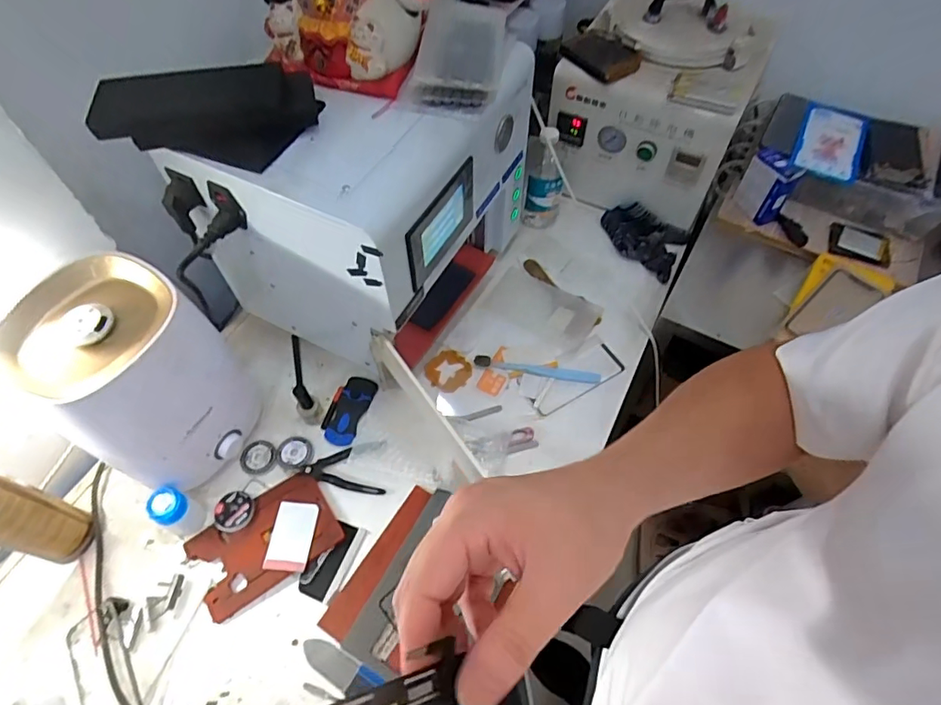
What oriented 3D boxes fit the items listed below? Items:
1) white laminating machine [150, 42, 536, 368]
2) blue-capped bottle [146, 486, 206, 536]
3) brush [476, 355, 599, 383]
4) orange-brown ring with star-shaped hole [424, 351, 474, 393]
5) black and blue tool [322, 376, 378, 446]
[{"bbox_3d":[-0.131,-0.198,0.733,0.287,0.328,0.330,26,61,16],"label":"white laminating machine"},{"bbox_3d":[-0.355,0.195,0.643,0.036,0.076,0.038,0,57,0],"label":"blue-capped bottle"},{"bbox_3d":[0.097,0.025,0.777,0.183,0.008,0.019,9,57,5],"label":"brush"},{"bbox_3d":[-0.033,0.028,0.789,0.064,0.010,0.064,0,57,0],"label":"orange-brown ring with star-shaped hole"},{"bbox_3d":[-0.172,0.077,0.749,0.051,0.016,0.106,12,58,8],"label":"black and blue tool"}]

